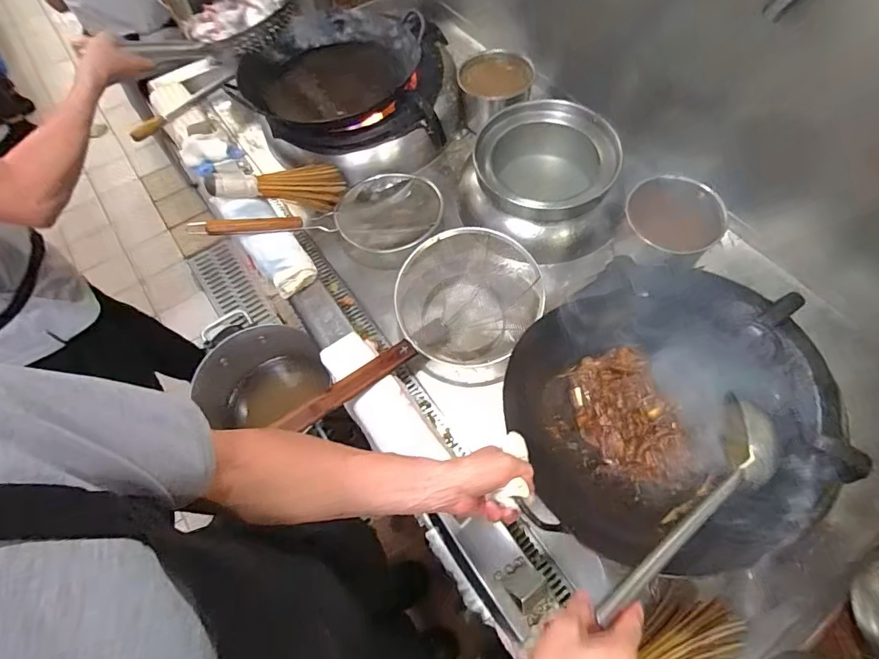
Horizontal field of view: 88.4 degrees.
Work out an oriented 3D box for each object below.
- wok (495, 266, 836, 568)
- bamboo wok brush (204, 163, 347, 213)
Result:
[{"bbox_3d":[0.353,0.123,0.714,0.503,0.116,0.408,-26,65,-10],"label":"wok"},{"bbox_3d":[-0.367,-0.334,1.036,0.294,0.090,0.079,-10,59,-34],"label":"bamboo wok brush"}]

